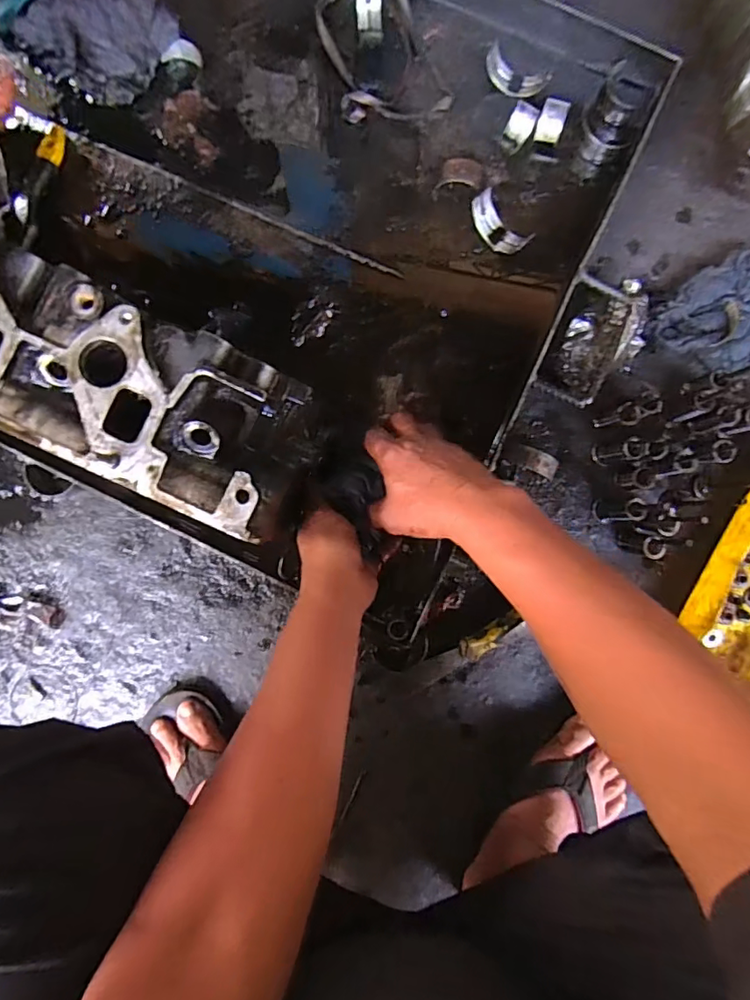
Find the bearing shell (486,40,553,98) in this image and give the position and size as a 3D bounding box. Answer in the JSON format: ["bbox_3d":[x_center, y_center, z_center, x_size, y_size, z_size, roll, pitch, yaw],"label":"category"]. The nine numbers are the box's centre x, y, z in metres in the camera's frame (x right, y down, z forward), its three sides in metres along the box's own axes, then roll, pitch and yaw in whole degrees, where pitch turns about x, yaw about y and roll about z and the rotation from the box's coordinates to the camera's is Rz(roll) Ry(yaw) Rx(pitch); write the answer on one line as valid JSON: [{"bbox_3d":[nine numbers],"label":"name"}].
[{"bbox_3d":[0.158,-0.476,0.583,0.072,0.037,0.024,26,88,2],"label":"bearing shell"}]

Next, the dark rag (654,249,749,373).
[{"bbox_3d":[0.394,-0.204,0.575,0.117,0.024,0.140,43,89,3],"label":"dark rag"}]

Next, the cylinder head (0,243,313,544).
[{"bbox_3d":[-0.237,-0.105,0.371,0.398,0.084,0.118,25,87,2],"label":"cylinder head"}]

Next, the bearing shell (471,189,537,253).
[{"bbox_3d":[0.137,-0.302,0.575,0.030,0.031,0.074,-39,87,-1],"label":"bearing shell"}]

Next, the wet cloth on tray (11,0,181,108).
[{"bbox_3d":[-0.316,-0.524,0.577,0.172,0.059,0.106,30,88,3],"label":"wet cloth on tray"}]

